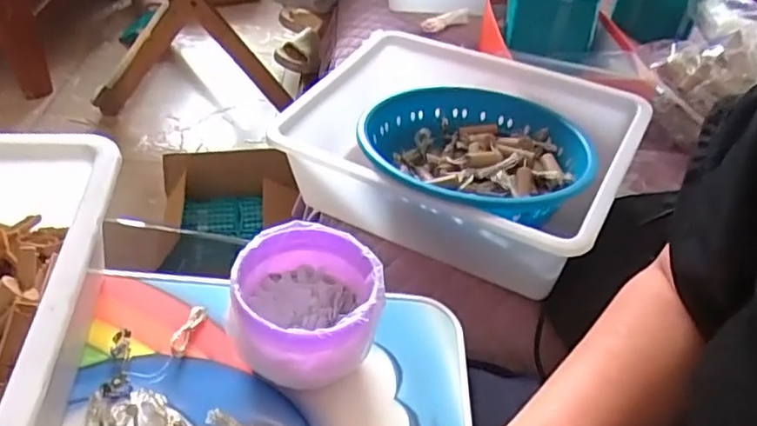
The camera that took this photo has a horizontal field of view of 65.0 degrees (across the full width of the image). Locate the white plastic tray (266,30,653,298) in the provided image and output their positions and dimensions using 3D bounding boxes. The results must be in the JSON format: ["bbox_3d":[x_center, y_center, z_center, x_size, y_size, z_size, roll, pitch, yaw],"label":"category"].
[{"bbox_3d":[0.095,-0.068,0.716,0.355,0.135,0.289,23,44,17],"label":"white plastic tray"}]

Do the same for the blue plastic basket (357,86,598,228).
[{"bbox_3d":[0.109,-0.067,0.692,0.258,0.076,0.259,10,42,3],"label":"blue plastic basket"}]

